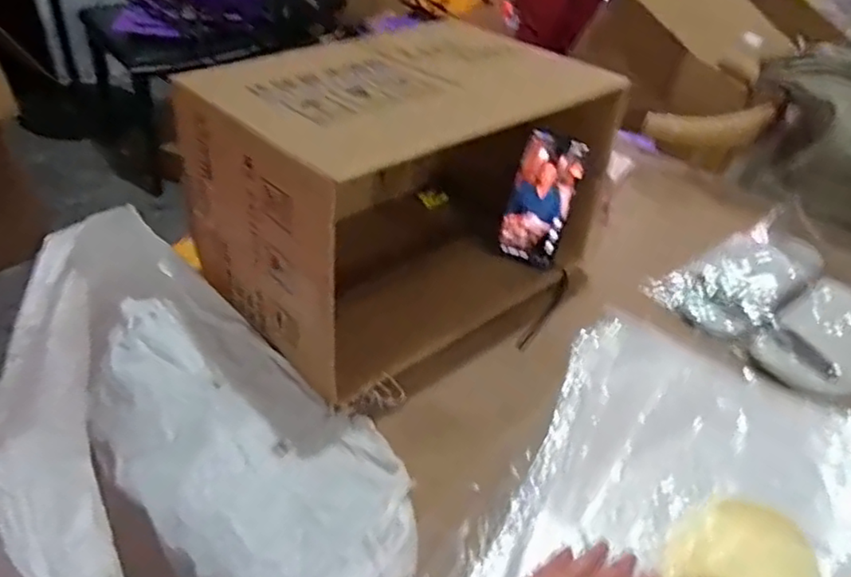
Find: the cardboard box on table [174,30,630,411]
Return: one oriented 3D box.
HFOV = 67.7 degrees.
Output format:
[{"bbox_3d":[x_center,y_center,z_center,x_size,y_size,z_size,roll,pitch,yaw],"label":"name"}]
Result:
[{"bbox_3d":[-0.024,-0.116,0.724,0.412,0.244,0.289,-26,51,-33],"label":"cardboard box on table"}]

